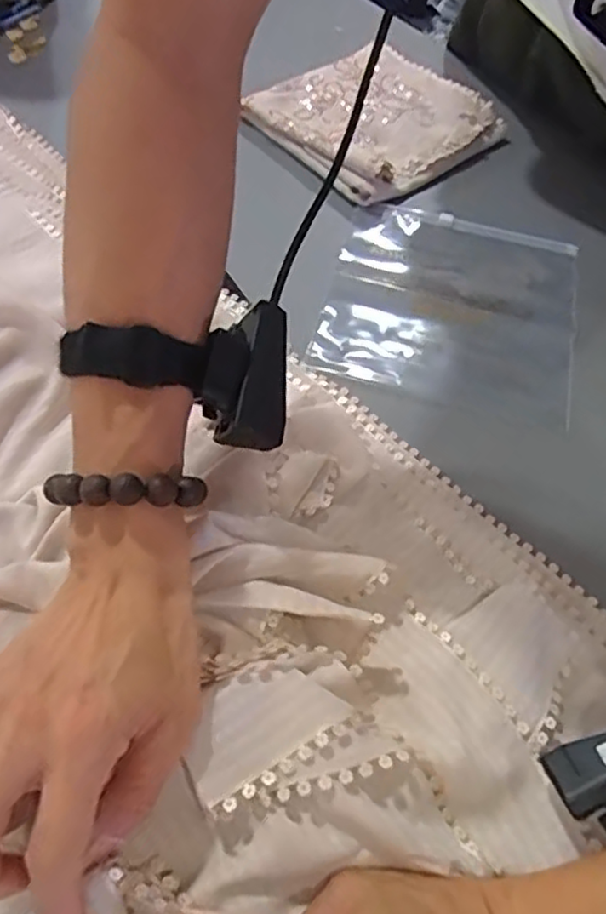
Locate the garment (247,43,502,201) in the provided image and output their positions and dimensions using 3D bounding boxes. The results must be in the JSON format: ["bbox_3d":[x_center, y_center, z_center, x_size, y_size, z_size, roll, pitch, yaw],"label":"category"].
[{"bbox_3d":[0.060,-0.334,0.657,0.185,0.035,0.200,-35,66,-23],"label":"garment"}]

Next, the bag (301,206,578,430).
[{"bbox_3d":[0.120,-0.124,0.547,0.194,0.014,0.200,14,59,8],"label":"bag"}]

